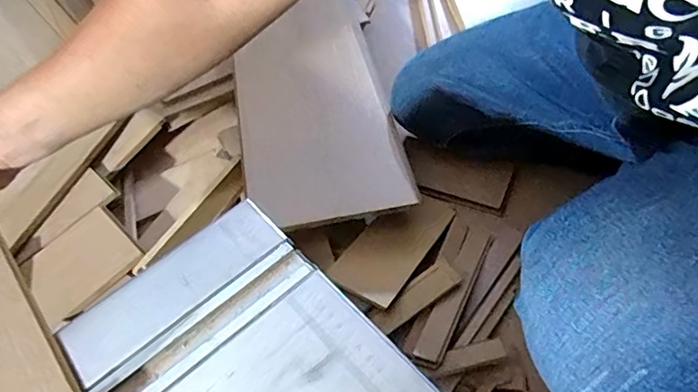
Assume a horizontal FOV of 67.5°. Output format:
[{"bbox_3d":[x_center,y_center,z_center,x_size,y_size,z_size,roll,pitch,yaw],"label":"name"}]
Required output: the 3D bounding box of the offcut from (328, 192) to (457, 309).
[{"bbox_3d":[0.058,0.056,0.657,0.080,0.012,0.200,29,43,18],"label":"offcut"}]

